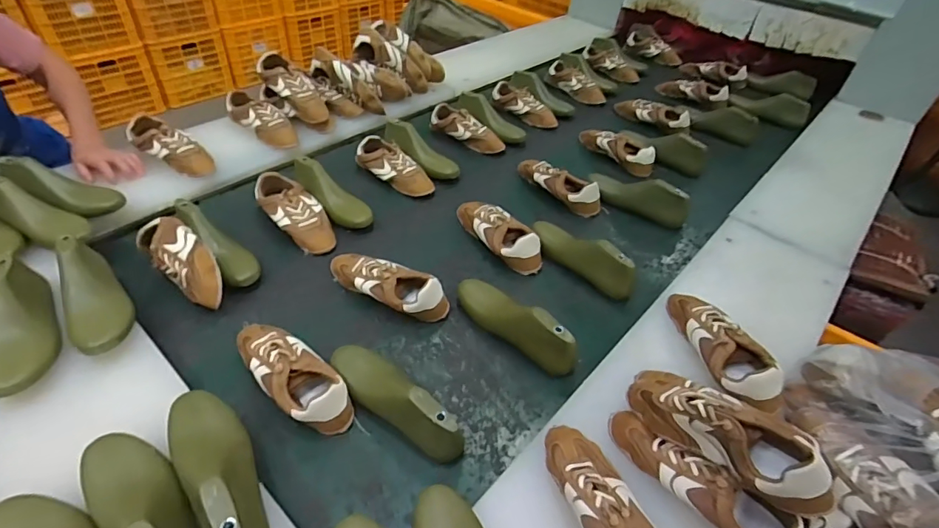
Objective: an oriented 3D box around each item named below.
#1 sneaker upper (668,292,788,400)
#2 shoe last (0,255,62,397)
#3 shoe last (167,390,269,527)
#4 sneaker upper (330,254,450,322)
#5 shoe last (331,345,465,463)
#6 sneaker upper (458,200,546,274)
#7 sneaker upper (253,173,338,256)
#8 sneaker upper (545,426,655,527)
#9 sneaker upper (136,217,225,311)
[{"bbox_3d":[0.394,0.119,0.750,0.083,0.070,0.219,-2,46,-9],"label":"sneaker upper"},{"bbox_3d":[-0.636,0.070,0.670,0.084,0.079,0.218,-24,52,-27],"label":"shoe last"},{"bbox_3d":[-0.291,0.225,0.543,0.082,0.079,0.260,-28,54,-30],"label":"shoe last"},{"bbox_3d":[-0.149,0.035,0.850,0.237,0.074,0.083,26,48,18],"label":"sneaker upper"},{"bbox_3d":[-0.113,0.187,0.681,0.061,0.084,0.241,-33,57,-32],"label":"shoe last"},{"bbox_3d":[0.056,-0.064,0.980,0.074,0.068,0.229,-24,52,-27],"label":"sneaker upper"},{"bbox_3d":[-0.354,-0.106,0.978,0.100,0.059,0.221,-24,52,-27],"label":"sneaker upper"},{"bbox_3d":[0.162,0.288,0.549,0.080,0.074,0.228,-9,47,-15],"label":"sneaker upper"},{"bbox_3d":[-0.489,0.002,0.829,0.204,0.082,0.074,37,52,27],"label":"sneaker upper"}]

